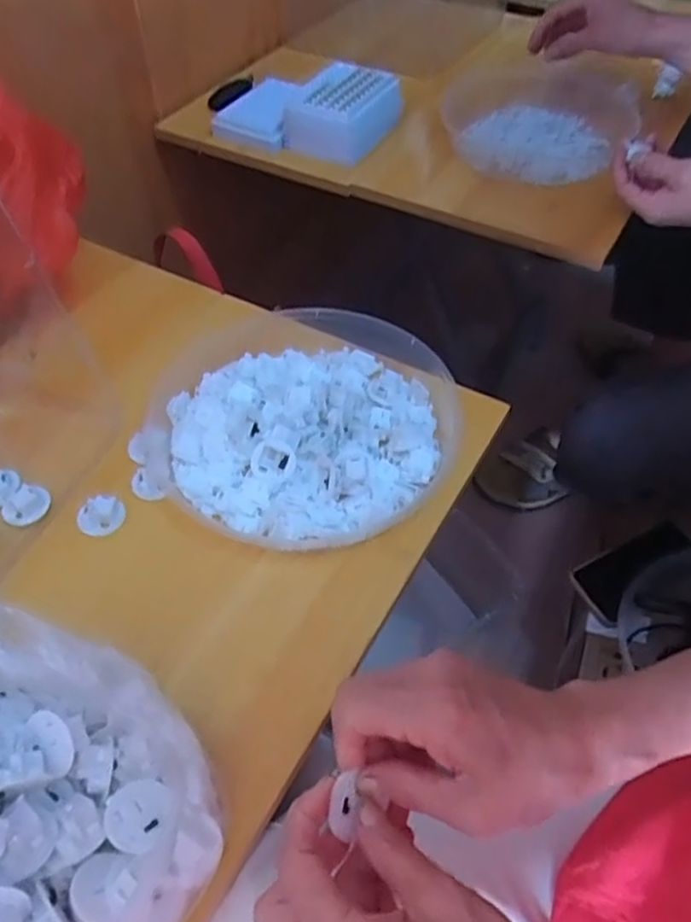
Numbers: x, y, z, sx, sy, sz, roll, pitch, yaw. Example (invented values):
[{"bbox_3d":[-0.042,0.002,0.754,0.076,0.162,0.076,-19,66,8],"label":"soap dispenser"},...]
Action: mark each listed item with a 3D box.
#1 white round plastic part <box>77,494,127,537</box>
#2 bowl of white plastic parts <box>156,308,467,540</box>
[{"bbox_3d":[-0.174,0.039,0.464,0.030,0.015,0.026,-9,52,-7],"label":"white round plastic part"},{"bbox_3d":[-0.031,-0.039,0.517,0.227,0.037,0.232,13,53,10],"label":"bowl of white plastic parts"}]

